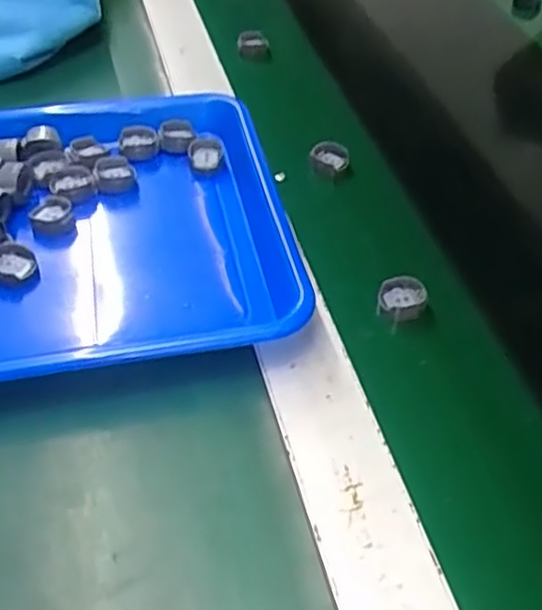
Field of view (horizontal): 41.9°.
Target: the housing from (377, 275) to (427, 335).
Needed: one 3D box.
[{"bbox_3d":[0.079,-0.002,0.434,0.026,0.019,0.029,24,50,21],"label":"housing"}]

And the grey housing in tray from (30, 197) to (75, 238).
[{"bbox_3d":[-0.143,-0.058,0.464,0.026,0.016,0.029,-16,49,-17],"label":"grey housing in tray"}]

